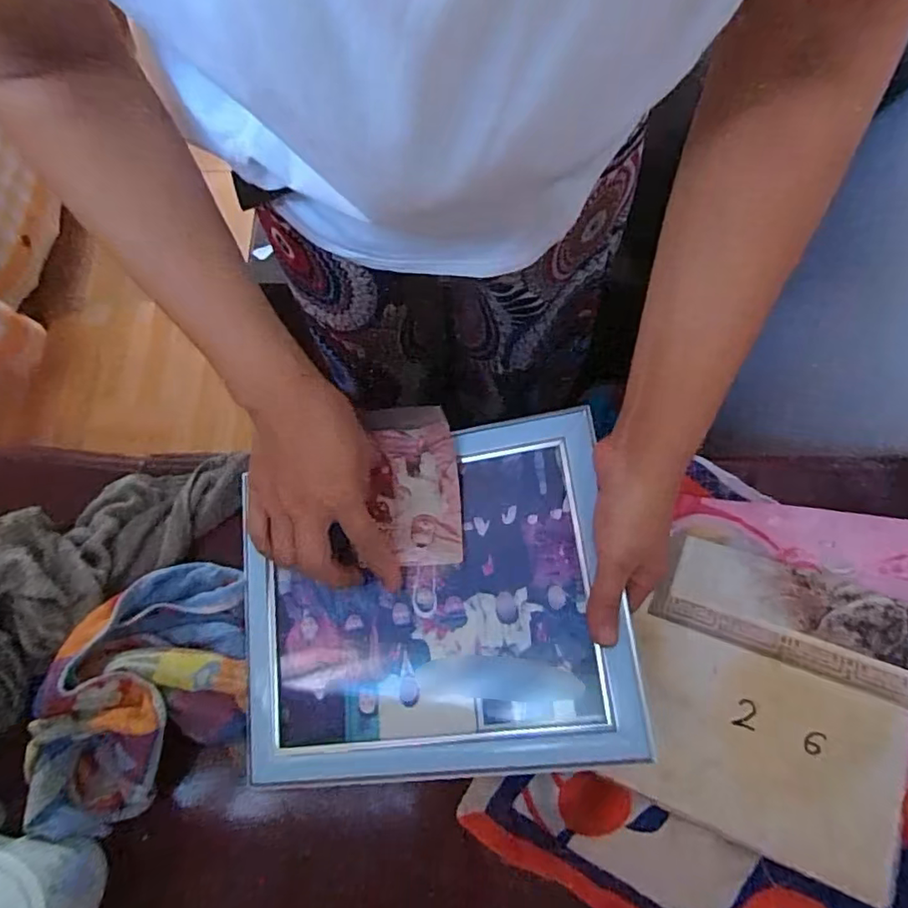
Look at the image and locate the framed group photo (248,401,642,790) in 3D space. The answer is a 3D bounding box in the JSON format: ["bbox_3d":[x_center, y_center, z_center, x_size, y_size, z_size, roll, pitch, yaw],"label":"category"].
[{"bbox_3d":[-0.027,0.109,0.433,0.287,0.022,0.240,-10,78,10],"label":"framed group photo"}]

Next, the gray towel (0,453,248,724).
[{"bbox_3d":[-0.312,0.077,0.480,0.126,0.063,0.272,40,76,11],"label":"gray towel"}]

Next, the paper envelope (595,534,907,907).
[{"bbox_3d":[0.227,0.173,0.425,0.180,0.010,0.199,17,68,24],"label":"paper envelope"}]

